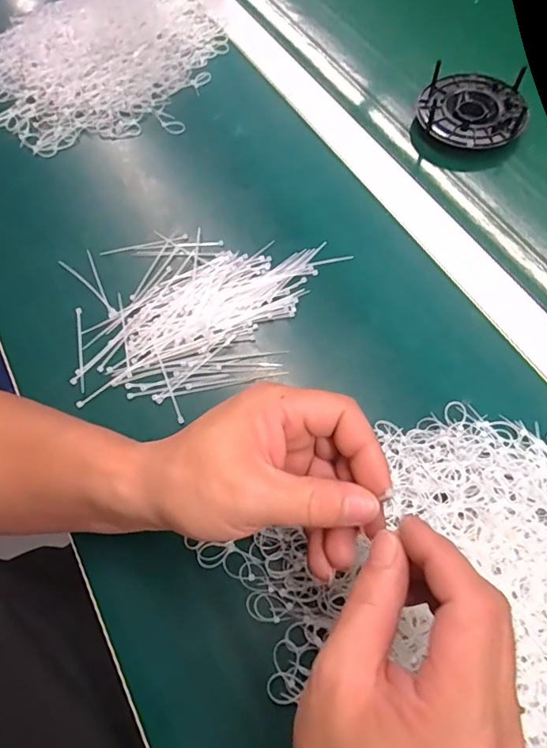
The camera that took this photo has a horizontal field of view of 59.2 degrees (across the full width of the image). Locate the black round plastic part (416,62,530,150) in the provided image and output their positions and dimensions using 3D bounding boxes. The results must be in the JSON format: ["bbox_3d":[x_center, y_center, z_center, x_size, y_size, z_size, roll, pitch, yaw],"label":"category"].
[{"bbox_3d":[0.189,-0.251,0.464,0.096,0.033,0.093,-1,65,2],"label":"black round plastic part"}]

